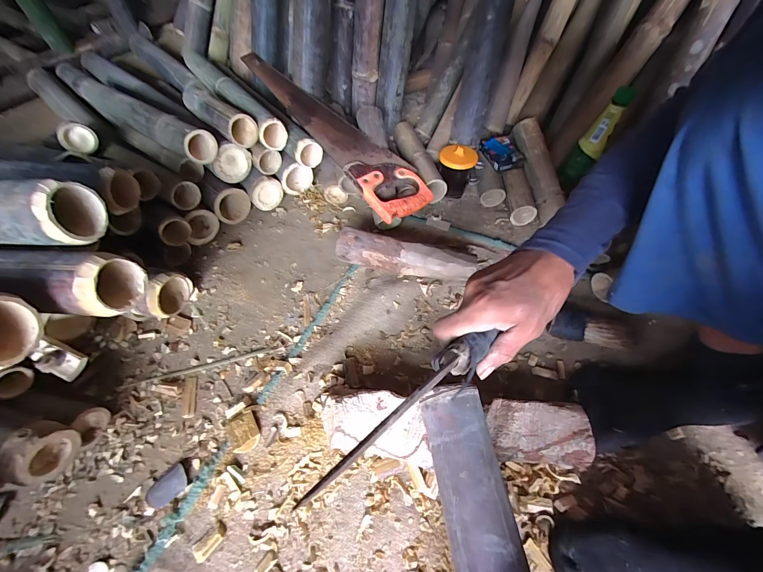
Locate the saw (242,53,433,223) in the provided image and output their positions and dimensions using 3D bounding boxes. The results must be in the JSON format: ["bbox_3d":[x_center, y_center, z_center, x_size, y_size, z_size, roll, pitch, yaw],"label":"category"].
[{"bbox_3d":[-0.091,-0.306,0.651,0.466,0.031,0.140,43,65,2],"label":"saw"}]

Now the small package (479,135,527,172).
[{"bbox_3d":[0.259,-0.294,0.705,0.069,0.028,0.105,-8,55,-4],"label":"small package"}]

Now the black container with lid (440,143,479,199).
[{"bbox_3d":[0.161,-0.241,0.704,0.075,0.105,0.084,17,57,13],"label":"black container with lid"}]

